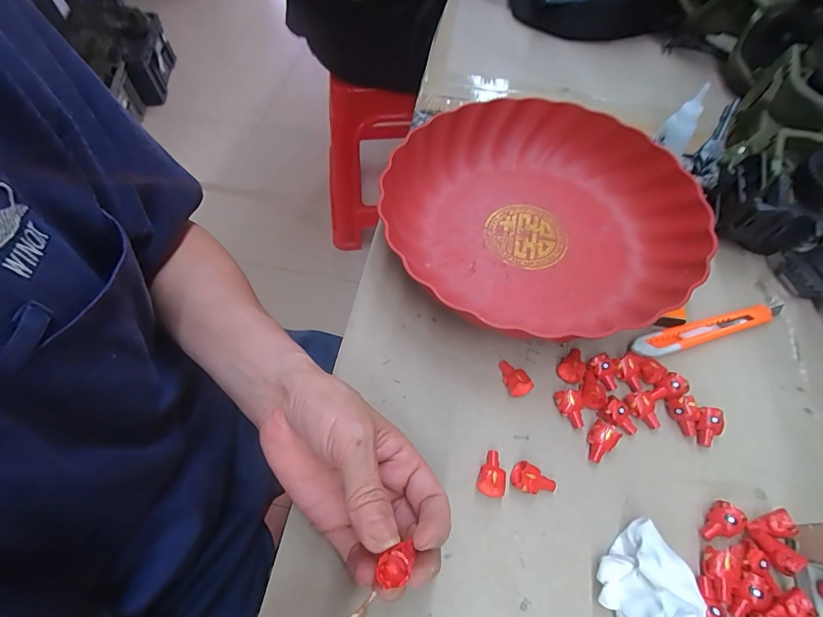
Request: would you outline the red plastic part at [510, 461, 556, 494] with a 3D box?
[{"bbox_3d":[0.076,0.108,0.254,0.027,0.015,0.017,22,61,11],"label":"red plastic part"}]

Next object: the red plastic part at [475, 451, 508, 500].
[{"bbox_3d":[0.051,0.103,0.256,0.017,0.013,0.026,15,60,7],"label":"red plastic part"}]

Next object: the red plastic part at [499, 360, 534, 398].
[{"bbox_3d":[0.071,0.049,0.289,0.015,0.014,0.027,-31,65,-18],"label":"red plastic part"}]

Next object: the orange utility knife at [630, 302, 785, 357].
[{"bbox_3d":[0.228,0.015,0.313,0.137,0.009,0.017,-14,61,-10],"label":"orange utility knife"}]

